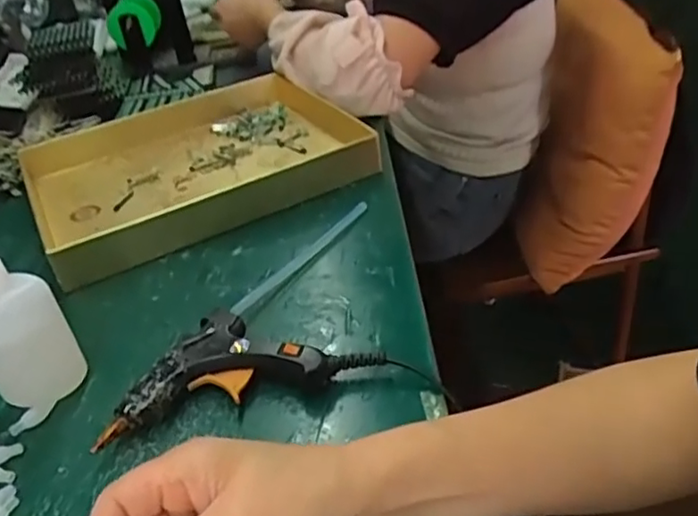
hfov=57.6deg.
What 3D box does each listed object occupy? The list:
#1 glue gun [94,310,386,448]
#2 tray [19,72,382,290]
[{"bbox_3d":[-0.074,0.067,0.422,0.172,0.029,0.078,-13,37,-11],"label":"glue gun"},{"bbox_3d":[-0.157,-0.106,0.663,0.330,0.052,0.258,-21,39,-21],"label":"tray"}]

